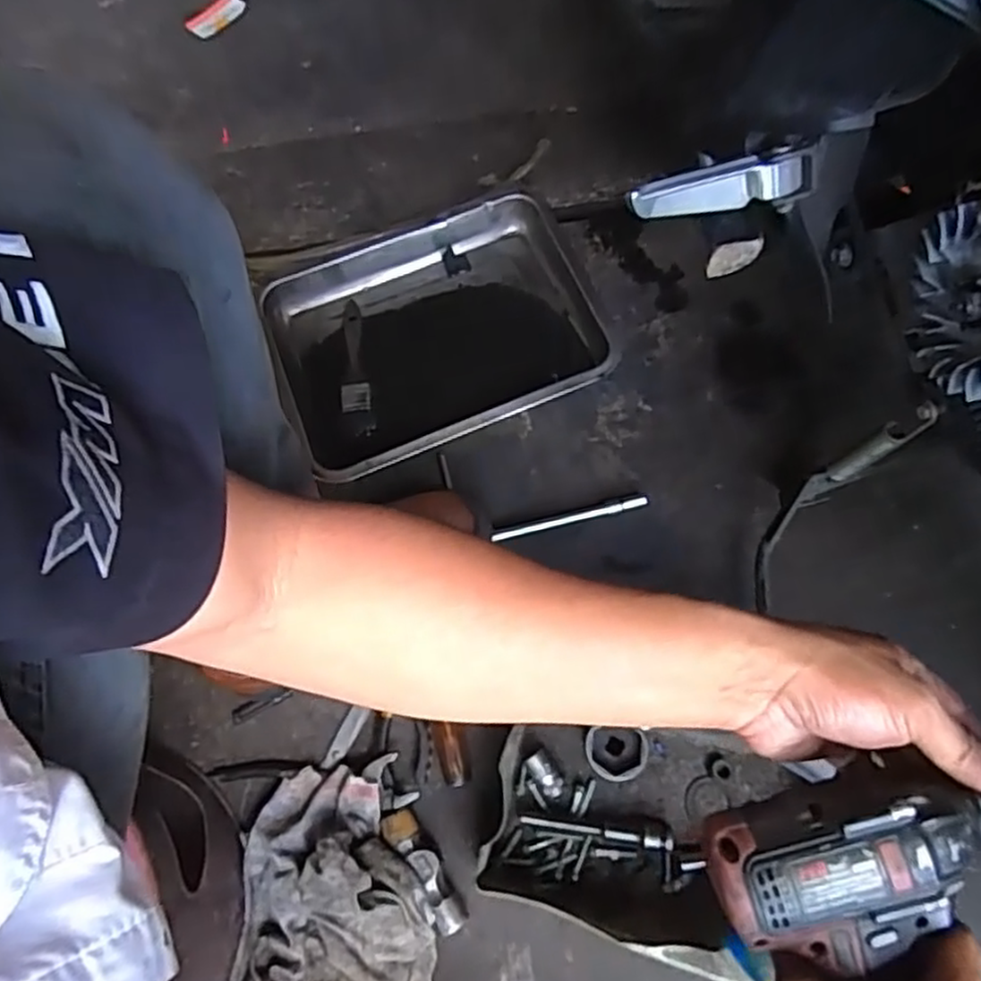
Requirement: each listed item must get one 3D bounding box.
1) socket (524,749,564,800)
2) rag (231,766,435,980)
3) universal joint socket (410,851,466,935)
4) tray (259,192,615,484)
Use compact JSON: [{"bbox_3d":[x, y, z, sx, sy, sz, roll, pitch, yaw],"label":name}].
[{"bbox_3d":[0.050,0.254,0.639,0.020,0.022,0.042,-35,69,-11],"label":"socket"},{"bbox_3d":[-0.132,0.336,0.582,0.158,0.084,0.196,-2,67,3],"label":"rag"},{"bbox_3d":[-0.046,0.338,0.606,0.027,0.030,0.066,-30,68,-9],"label":"universal joint socket"},{"bbox_3d":[-0.062,-0.174,0.785,0.355,0.050,0.271,-20,67,-5],"label":"tray"}]

